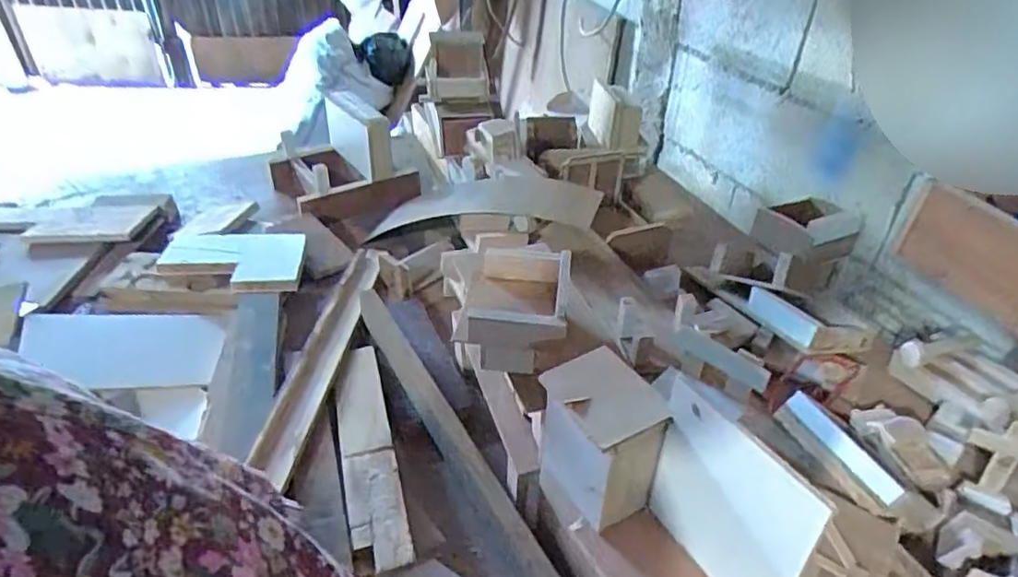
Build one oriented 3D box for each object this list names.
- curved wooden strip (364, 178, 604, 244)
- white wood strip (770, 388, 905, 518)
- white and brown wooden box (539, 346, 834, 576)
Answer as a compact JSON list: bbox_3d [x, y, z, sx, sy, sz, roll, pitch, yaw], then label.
[{"bbox_3d":[-0.038,-0.121,0.970,0.355,0.094,0.098,9,34,17],"label":"curved wooden strip"},{"bbox_3d":[0.308,0.150,0.586,0.032,0.024,0.121,-19,50,-25],"label":"white wood strip"},{"bbox_3d":[0.106,0.140,0.446,0.091,0.154,0.204,-18,42,-24],"label":"white and brown wooden box"}]

